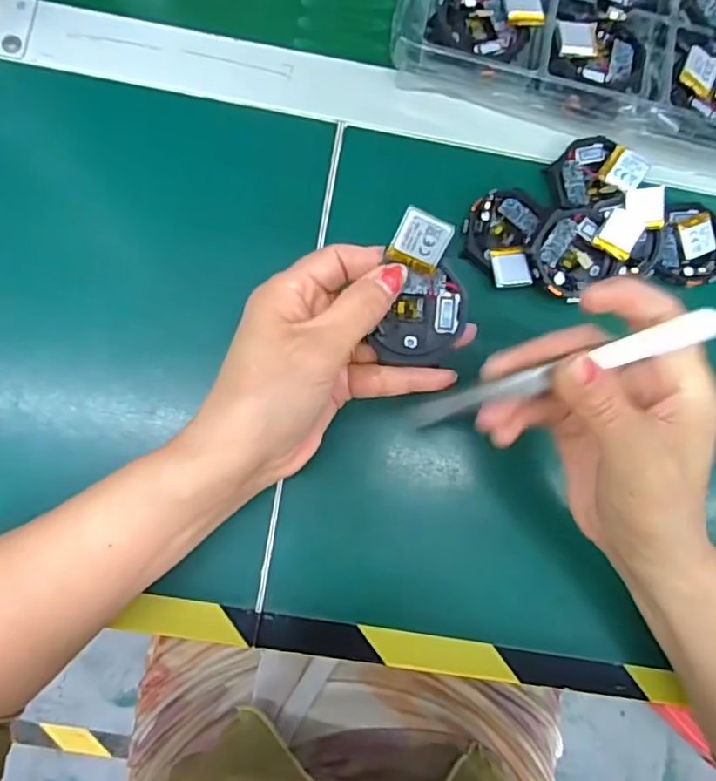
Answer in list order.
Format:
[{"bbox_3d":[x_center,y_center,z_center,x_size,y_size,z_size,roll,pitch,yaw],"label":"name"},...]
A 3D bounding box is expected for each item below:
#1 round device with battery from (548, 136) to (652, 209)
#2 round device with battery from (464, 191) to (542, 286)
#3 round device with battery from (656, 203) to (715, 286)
[{"bbox_3d":[0.139,-0.128,0.339,0.052,0.015,0.041,-35,87,-7],"label":"round device with battery"},{"bbox_3d":[0.083,-0.089,0.334,0.041,0.016,0.057,16,83,-3],"label":"round device with battery"},{"bbox_3d":[0.200,-0.086,0.343,0.039,0.012,0.049,10,83,-3],"label":"round device with battery"}]

